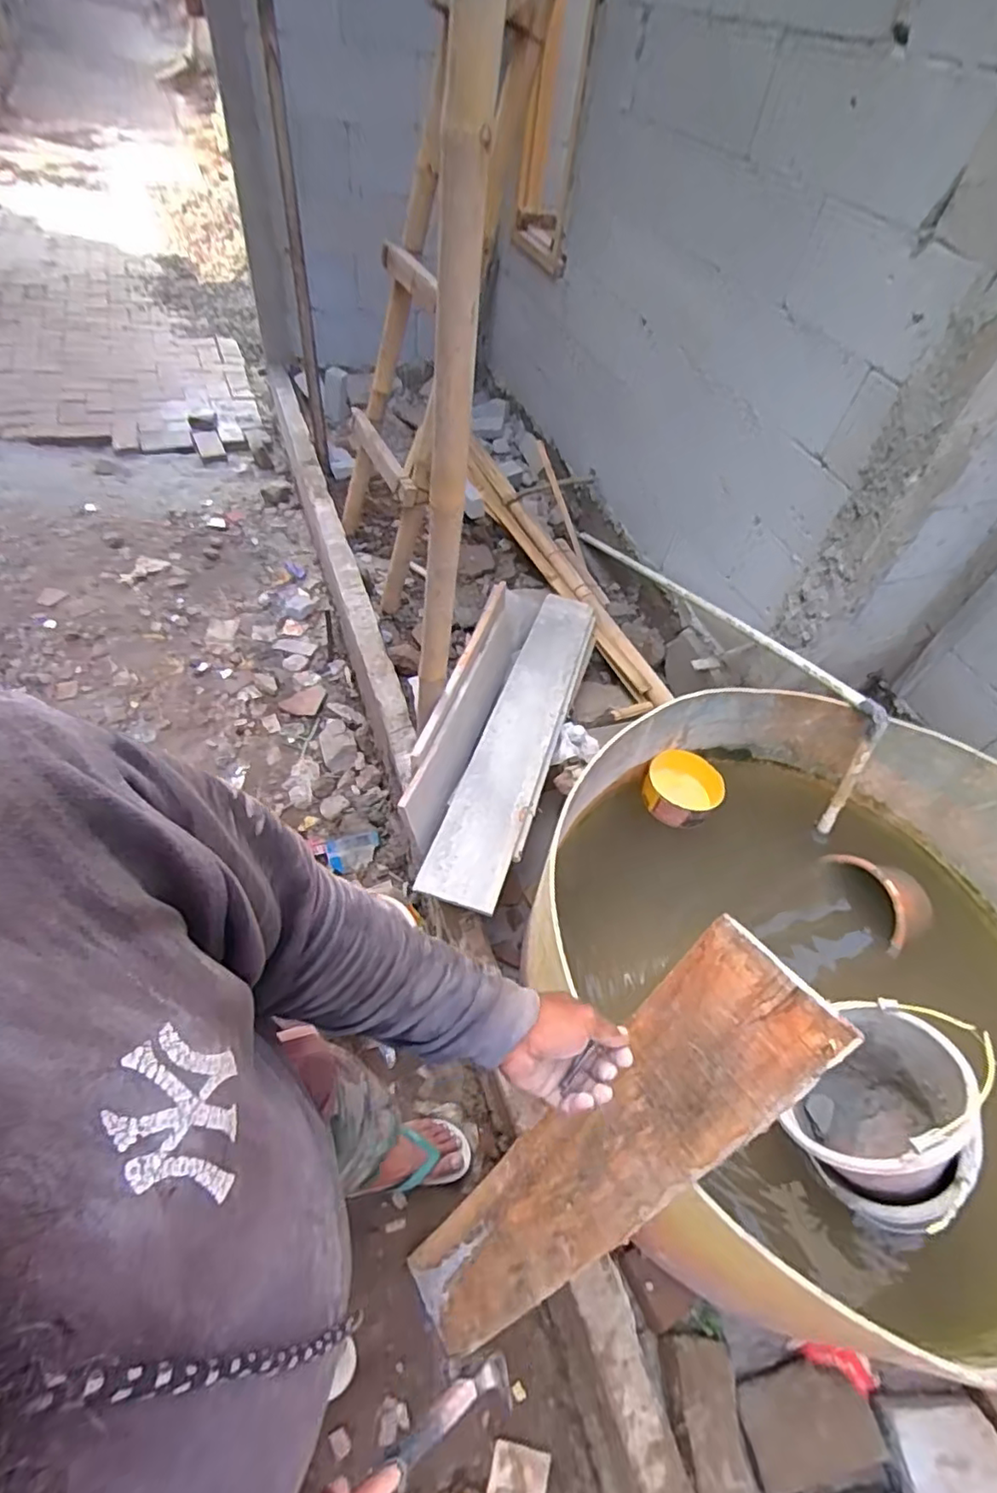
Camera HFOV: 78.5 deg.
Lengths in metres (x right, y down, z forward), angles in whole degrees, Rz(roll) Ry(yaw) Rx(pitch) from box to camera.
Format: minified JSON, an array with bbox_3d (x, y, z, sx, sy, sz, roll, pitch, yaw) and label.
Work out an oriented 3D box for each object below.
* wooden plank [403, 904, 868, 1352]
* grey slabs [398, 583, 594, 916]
[{"bbox_3d":[0.093,0.614,0.849,0.019,0.977,0.166,-4,42,-43],"label":"wooden plank"},{"bbox_3d":[0.057,-0.157,1.654,0.315,0.188,1.333,13,42,6],"label":"grey slabs"}]

